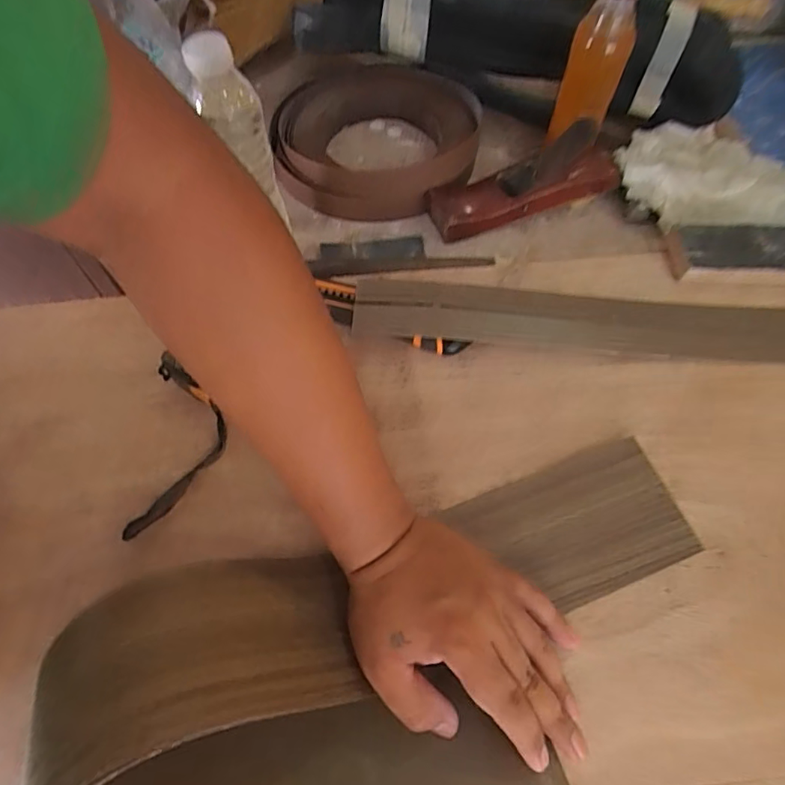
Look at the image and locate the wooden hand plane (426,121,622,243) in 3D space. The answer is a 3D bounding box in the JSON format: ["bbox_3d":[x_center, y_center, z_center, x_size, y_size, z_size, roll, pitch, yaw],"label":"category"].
[{"bbox_3d":[0.128,-0.209,0.504,0.191,0.069,0.059,-21,62,-11],"label":"wooden hand plane"}]

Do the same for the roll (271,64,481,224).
[{"bbox_3d":[-0.012,-0.280,0.556,0.204,0.049,0.215,5,61,4],"label":"roll"}]

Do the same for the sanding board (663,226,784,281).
[{"bbox_3d":[0.347,-0.127,0.479,0.175,0.023,0.062,1,61,1],"label":"sanding board"}]

